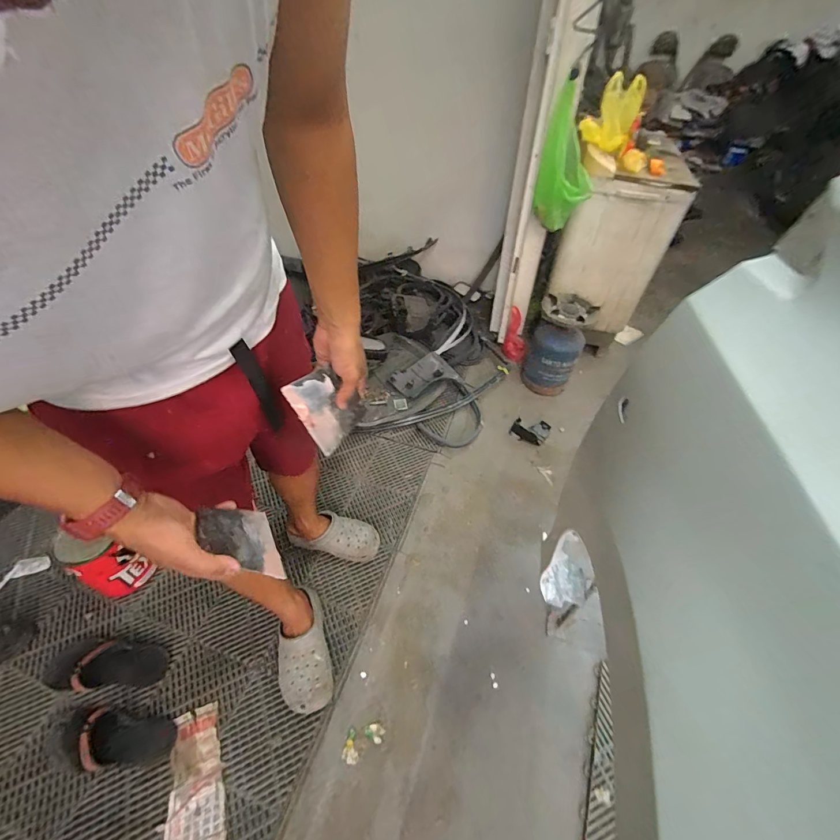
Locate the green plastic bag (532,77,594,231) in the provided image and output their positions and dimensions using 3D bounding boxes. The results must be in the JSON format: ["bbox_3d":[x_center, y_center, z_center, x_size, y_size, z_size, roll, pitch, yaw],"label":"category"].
[{"bbox_3d":[0.497,-0.845,1.303,0.182,0.364,0.136,16,50,14],"label":"green plastic bag"}]

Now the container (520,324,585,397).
[{"bbox_3d":[0.560,-0.285,1.663,0.207,0.305,0.222,16,50,14],"label":"container"}]

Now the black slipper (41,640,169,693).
[{"bbox_3d":[-0.765,0.586,0.937,0.301,0.060,0.108,6,46,3],"label":"black slipper"}]

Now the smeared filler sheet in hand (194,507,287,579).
[{"bbox_3d":[-0.235,0.154,0.510,0.096,0.007,0.131,23,9,-37],"label":"smeared filler sheet in hand"}]

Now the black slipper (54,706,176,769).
[{"bbox_3d":[-0.676,0.694,0.850,0.253,0.043,0.095,6,46,4],"label":"black slipper"}]

